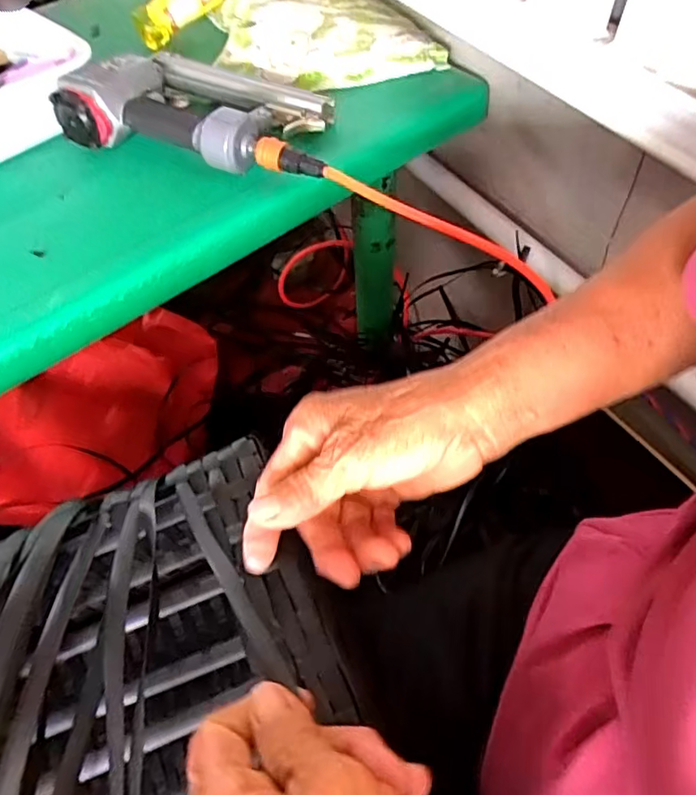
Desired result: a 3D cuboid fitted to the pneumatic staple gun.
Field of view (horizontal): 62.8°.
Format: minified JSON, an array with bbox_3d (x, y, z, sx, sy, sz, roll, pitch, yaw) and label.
[{"bbox_3d":[-0.136,-0.288,0.566,0.252,0.060,0.137,12,56,9],"label":"pneumatic staple gun"}]

